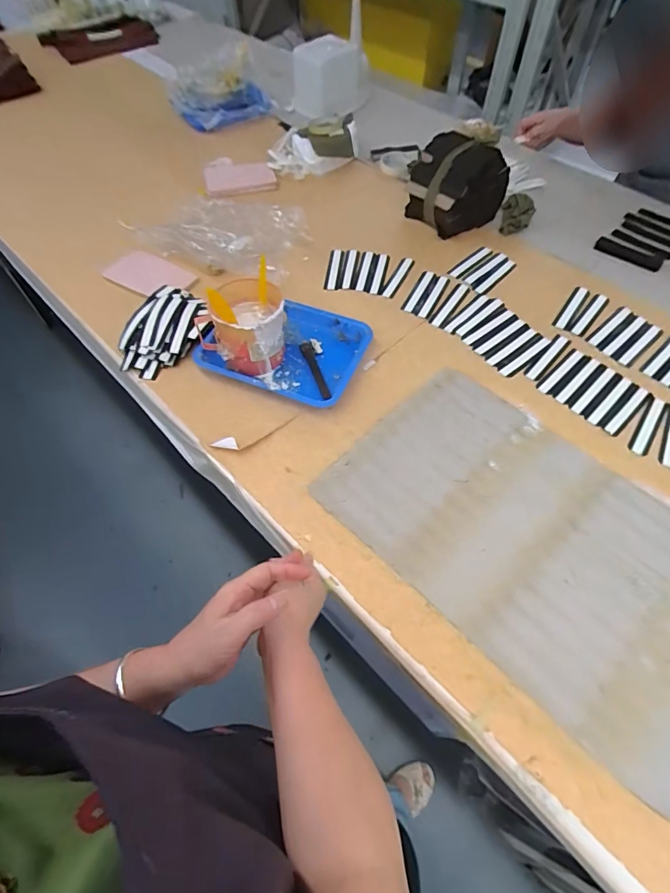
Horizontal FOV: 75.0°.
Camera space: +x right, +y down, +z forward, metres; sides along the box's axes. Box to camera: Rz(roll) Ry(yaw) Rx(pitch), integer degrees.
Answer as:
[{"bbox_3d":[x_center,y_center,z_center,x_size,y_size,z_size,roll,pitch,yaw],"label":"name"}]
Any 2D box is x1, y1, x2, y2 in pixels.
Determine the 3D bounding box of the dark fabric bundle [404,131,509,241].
[{"bbox_3d":[0.271,-0.588,0.992,0.198,0.172,0.144,26,62,18],"label":"dark fabric bundle"}]

